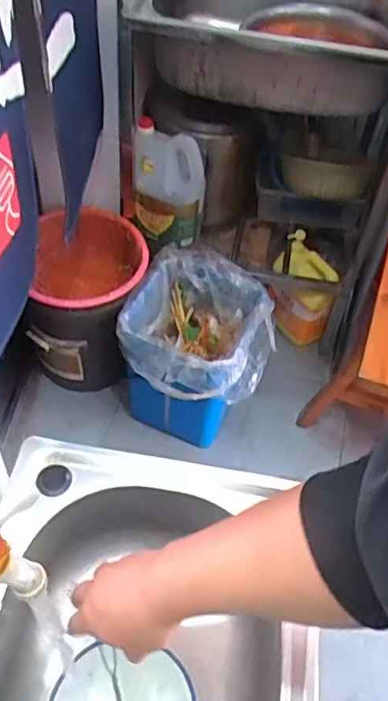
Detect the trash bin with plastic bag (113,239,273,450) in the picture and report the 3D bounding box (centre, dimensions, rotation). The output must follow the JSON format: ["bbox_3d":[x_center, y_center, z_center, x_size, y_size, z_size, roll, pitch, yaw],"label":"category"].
[{"bbox_3d":[0.006,0.018,1.452,0.314,0.390,0.295,23,53,12],"label":"trash bin with plastic bag"}]

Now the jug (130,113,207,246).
[{"bbox_3d":[-0.061,-0.389,1.436,0.172,0.245,0.105,13,52,5],"label":"jug"}]

